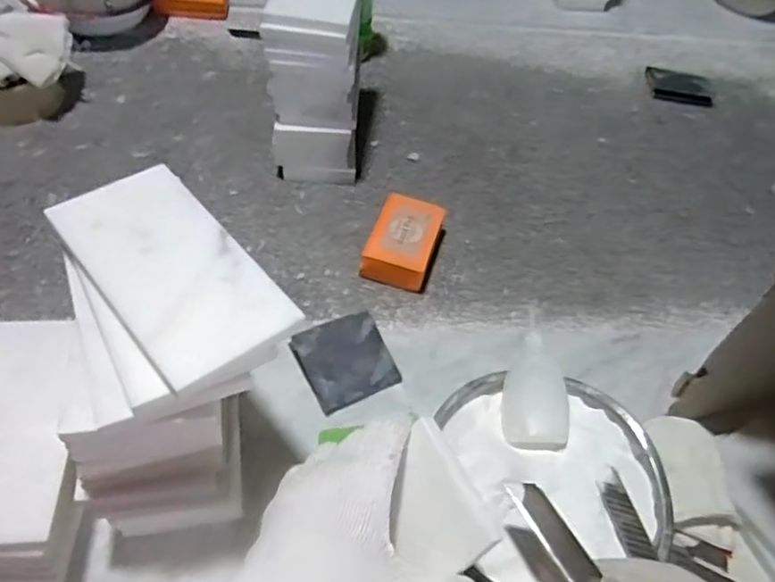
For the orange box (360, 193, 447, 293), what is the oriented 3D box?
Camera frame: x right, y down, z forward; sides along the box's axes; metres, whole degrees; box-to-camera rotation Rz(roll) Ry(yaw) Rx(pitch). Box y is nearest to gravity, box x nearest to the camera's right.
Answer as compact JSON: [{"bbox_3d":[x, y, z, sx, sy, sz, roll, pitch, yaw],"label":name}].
[{"bbox_3d":[0.016,-0.048,0.604,0.061,0.034,0.101,15,48,7],"label":"orange box"}]

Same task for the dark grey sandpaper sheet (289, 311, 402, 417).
[{"bbox_3d":[-0.032,0.055,0.503,0.069,0.008,0.067,-22,70,-23],"label":"dark grey sandpaper sheet"}]

